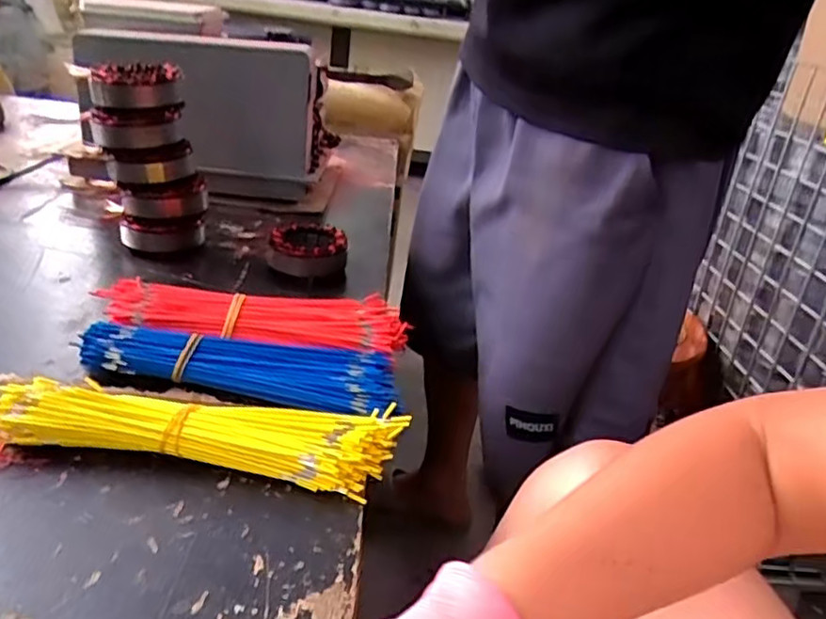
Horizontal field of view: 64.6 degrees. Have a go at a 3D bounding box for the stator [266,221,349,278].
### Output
[{"bbox_3d":[-0.117,-0.066,0.729,0.083,0.041,0.089,3,27,-9],"label":"stator"}]

